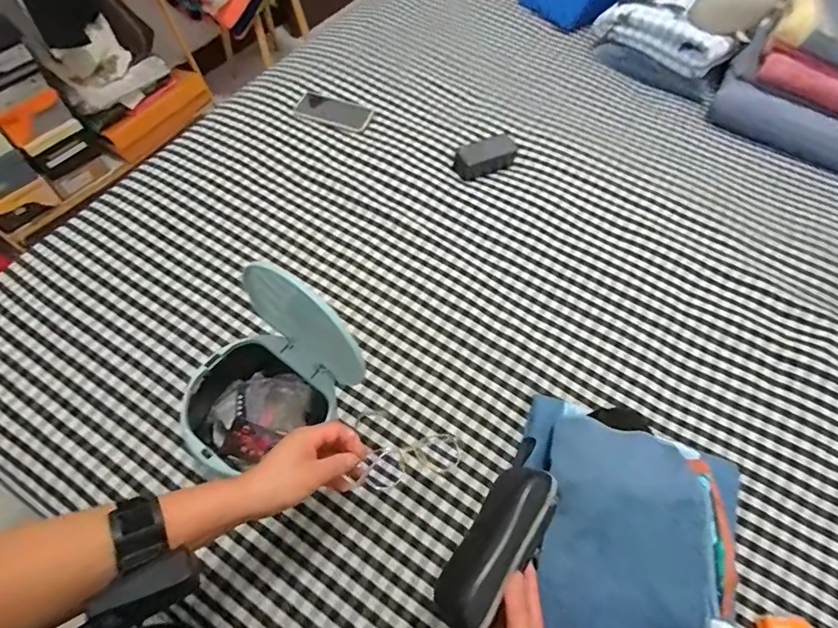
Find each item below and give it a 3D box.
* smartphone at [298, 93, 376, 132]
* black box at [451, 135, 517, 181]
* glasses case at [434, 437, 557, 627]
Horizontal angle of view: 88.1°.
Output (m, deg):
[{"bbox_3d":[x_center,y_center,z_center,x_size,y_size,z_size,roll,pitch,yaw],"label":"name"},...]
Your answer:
[{"bbox_3d":[-0.188,-0.458,0.974,0.170,0.005,0.081,21,63,7],"label":"smartphone"},{"bbox_3d":[0.137,-0.325,0.907,0.138,0.049,0.058,-21,66,-14],"label":"black box"},{"bbox_3d":[0.085,0.216,0.421,0.066,0.050,0.175,18,63,43],"label":"glasses case"}]

